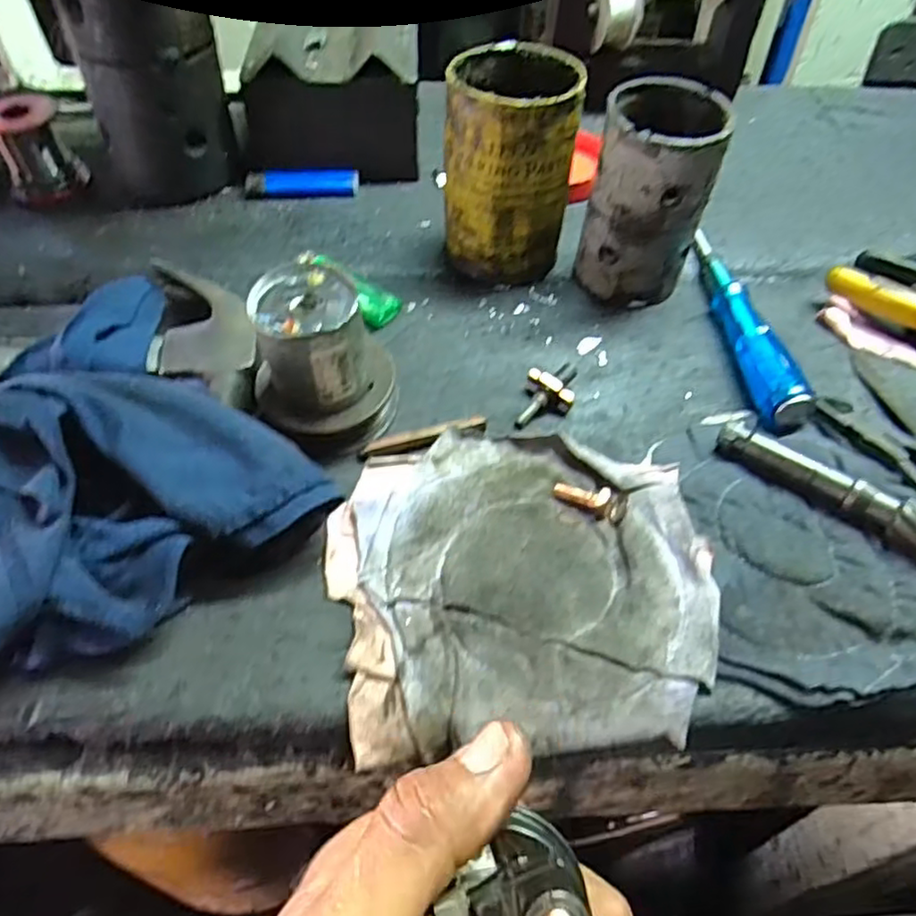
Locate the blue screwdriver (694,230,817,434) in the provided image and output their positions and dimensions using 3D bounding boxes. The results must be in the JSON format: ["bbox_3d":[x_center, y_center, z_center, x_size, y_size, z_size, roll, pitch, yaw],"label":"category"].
[{"bbox_3d":[0.167,-0.084,0.398,0.023,0.024,0.167,-2,50,-2],"label":"blue screwdriver"}]

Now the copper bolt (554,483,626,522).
[{"bbox_3d":[0.063,0.018,0.319,0.034,0.010,0.013,24,53,19],"label":"copper bolt"}]

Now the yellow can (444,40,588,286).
[{"bbox_3d":[0.031,-0.174,0.409,0.075,0.112,0.071,5,50,4],"label":"yellow can"}]

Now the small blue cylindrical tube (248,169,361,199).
[{"bbox_3d":[-0.113,-0.199,0.488,0.080,0.013,0.020,-6,50,-5],"label":"small blue cylindrical tube"}]

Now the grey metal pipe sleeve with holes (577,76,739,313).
[{"bbox_3d":[0.113,-0.152,0.401,0.066,0.114,0.069,13,51,11],"label":"grey metal pipe sleeve with holes"}]

